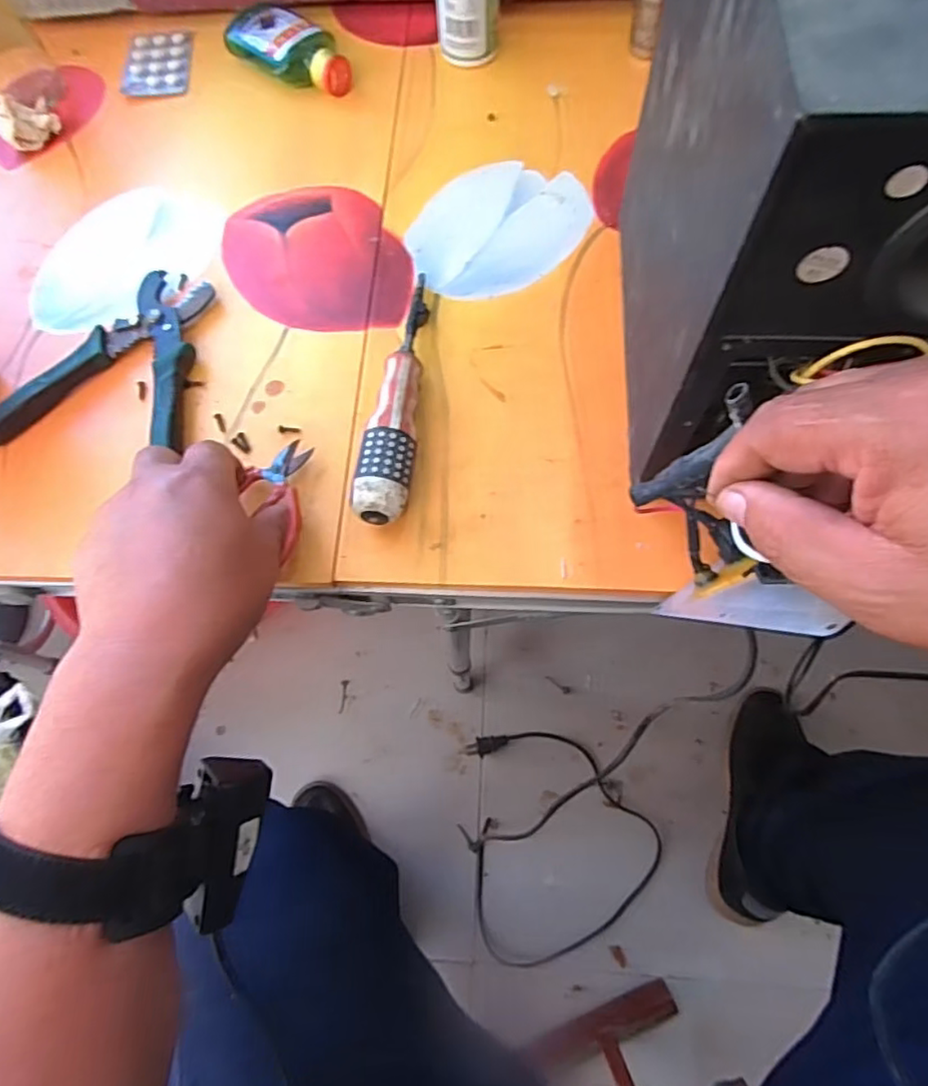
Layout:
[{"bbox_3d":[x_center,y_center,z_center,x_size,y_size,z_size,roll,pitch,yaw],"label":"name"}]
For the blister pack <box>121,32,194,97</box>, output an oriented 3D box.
[{"bbox_3d":[-0.269,-0.425,0.552,0.058,0.004,0.079,-2,68,1],"label":"blister pack"}]

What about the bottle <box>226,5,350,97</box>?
[{"bbox_3d":[-0.144,-0.409,0.521,0.116,0.027,0.052,35,73,15],"label":"bottle"}]

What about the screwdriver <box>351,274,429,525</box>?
[{"bbox_3d":[-0.038,-0.091,0.385,0.030,0.030,0.174,5,62,4],"label":"screwdriver"}]

